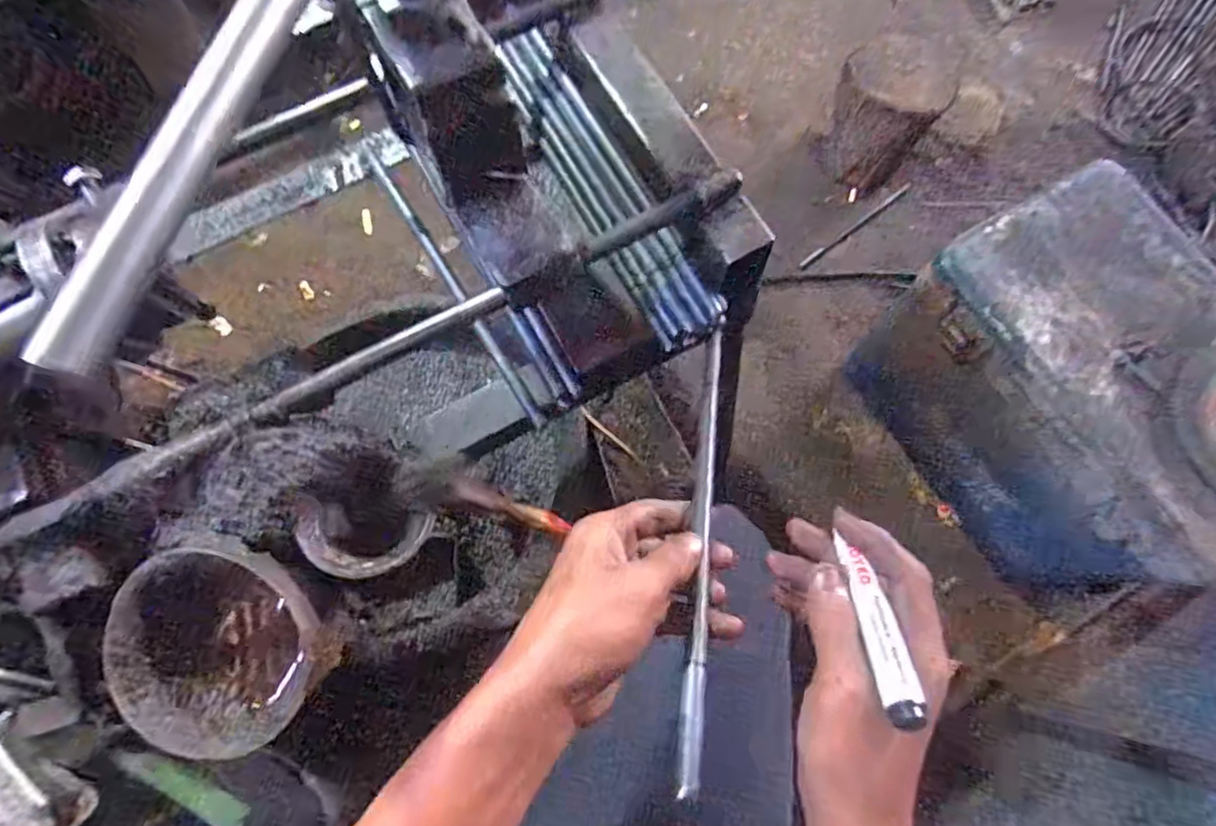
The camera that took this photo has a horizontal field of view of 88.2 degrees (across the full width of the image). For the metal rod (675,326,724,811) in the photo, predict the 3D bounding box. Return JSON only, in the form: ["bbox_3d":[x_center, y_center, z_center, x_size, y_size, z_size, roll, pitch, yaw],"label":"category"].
[{"bbox_3d":[0.059,0.050,0.369,0.010,0.012,0.308,8,48,5],"label":"metal rod"}]

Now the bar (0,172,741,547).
[{"bbox_3d":[-0.135,-0.046,0.407,0.503,0.023,0.019,-27,74,-6],"label":"bar"}]

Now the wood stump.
[{"bbox_3d":[0.525,-0.574,1.216,0.192,0.187,0.223,37,77,12],"label":"wood stump"}]

